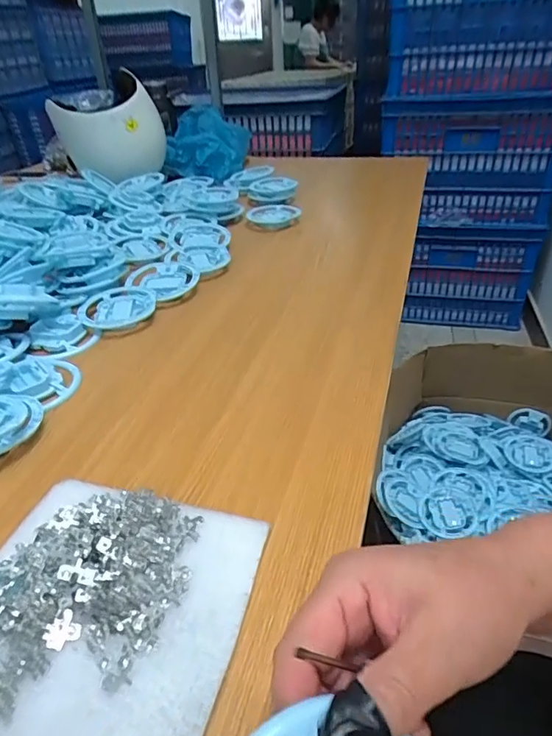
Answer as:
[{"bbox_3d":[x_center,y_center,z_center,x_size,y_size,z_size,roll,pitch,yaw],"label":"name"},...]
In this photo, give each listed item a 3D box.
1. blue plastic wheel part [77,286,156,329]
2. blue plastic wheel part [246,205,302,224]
[{"bbox_3d":[-0.212,-0.082,0.664,0.095,0.012,0.095,-10,35,-9],"label":"blue plastic wheel part"},{"bbox_3d":[-0.008,-0.296,0.952,0.087,0.018,0.098,-20,38,-23],"label":"blue plastic wheel part"}]

